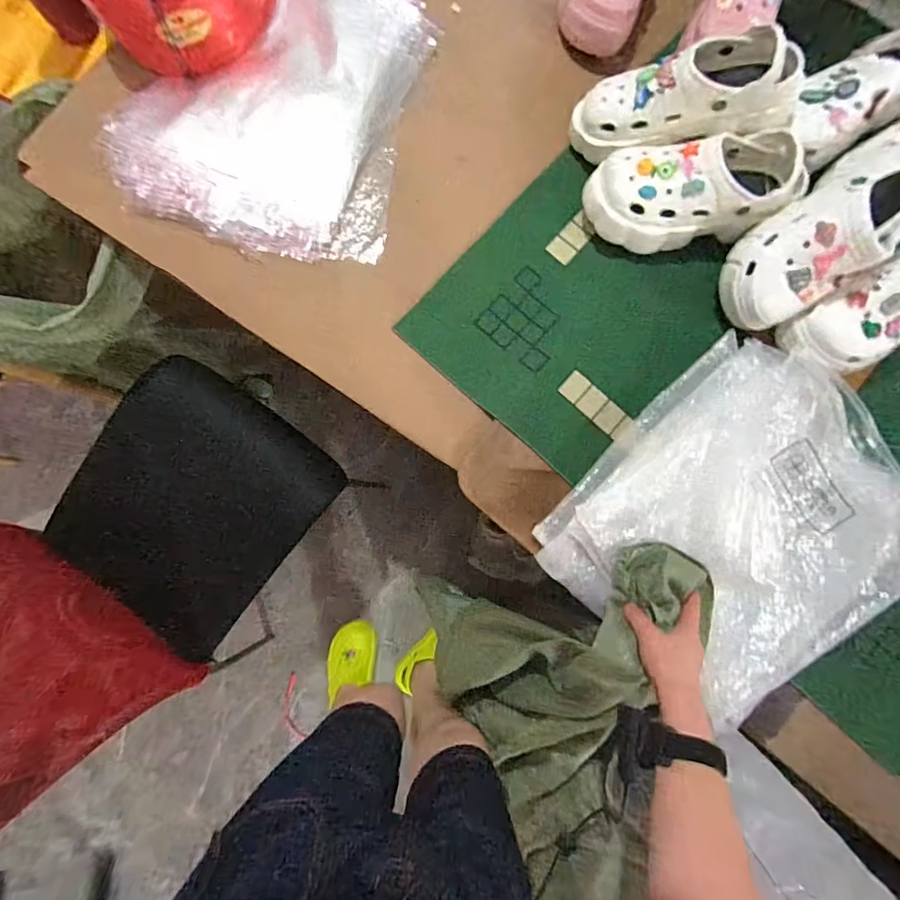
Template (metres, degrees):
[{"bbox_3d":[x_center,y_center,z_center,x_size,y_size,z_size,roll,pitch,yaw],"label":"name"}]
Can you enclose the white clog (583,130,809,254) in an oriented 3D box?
[{"bbox_3d":[0.320,-0.342,0.634,0.263,0.102,0.118,1,82,1],"label":"white clog"}]

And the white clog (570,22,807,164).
[{"bbox_3d":[0.302,-0.470,0.625,0.279,0.090,0.115,-1,82,19],"label":"white clog"}]

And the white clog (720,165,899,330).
[{"bbox_3d":[0.453,-0.256,0.569,0.235,0.087,0.115,-34,83,17],"label":"white clog"}]

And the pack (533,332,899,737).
[{"bbox_3d":[0.355,0.097,0.598,0.420,0.043,0.360,-40,83,-4],"label":"pack"}]

